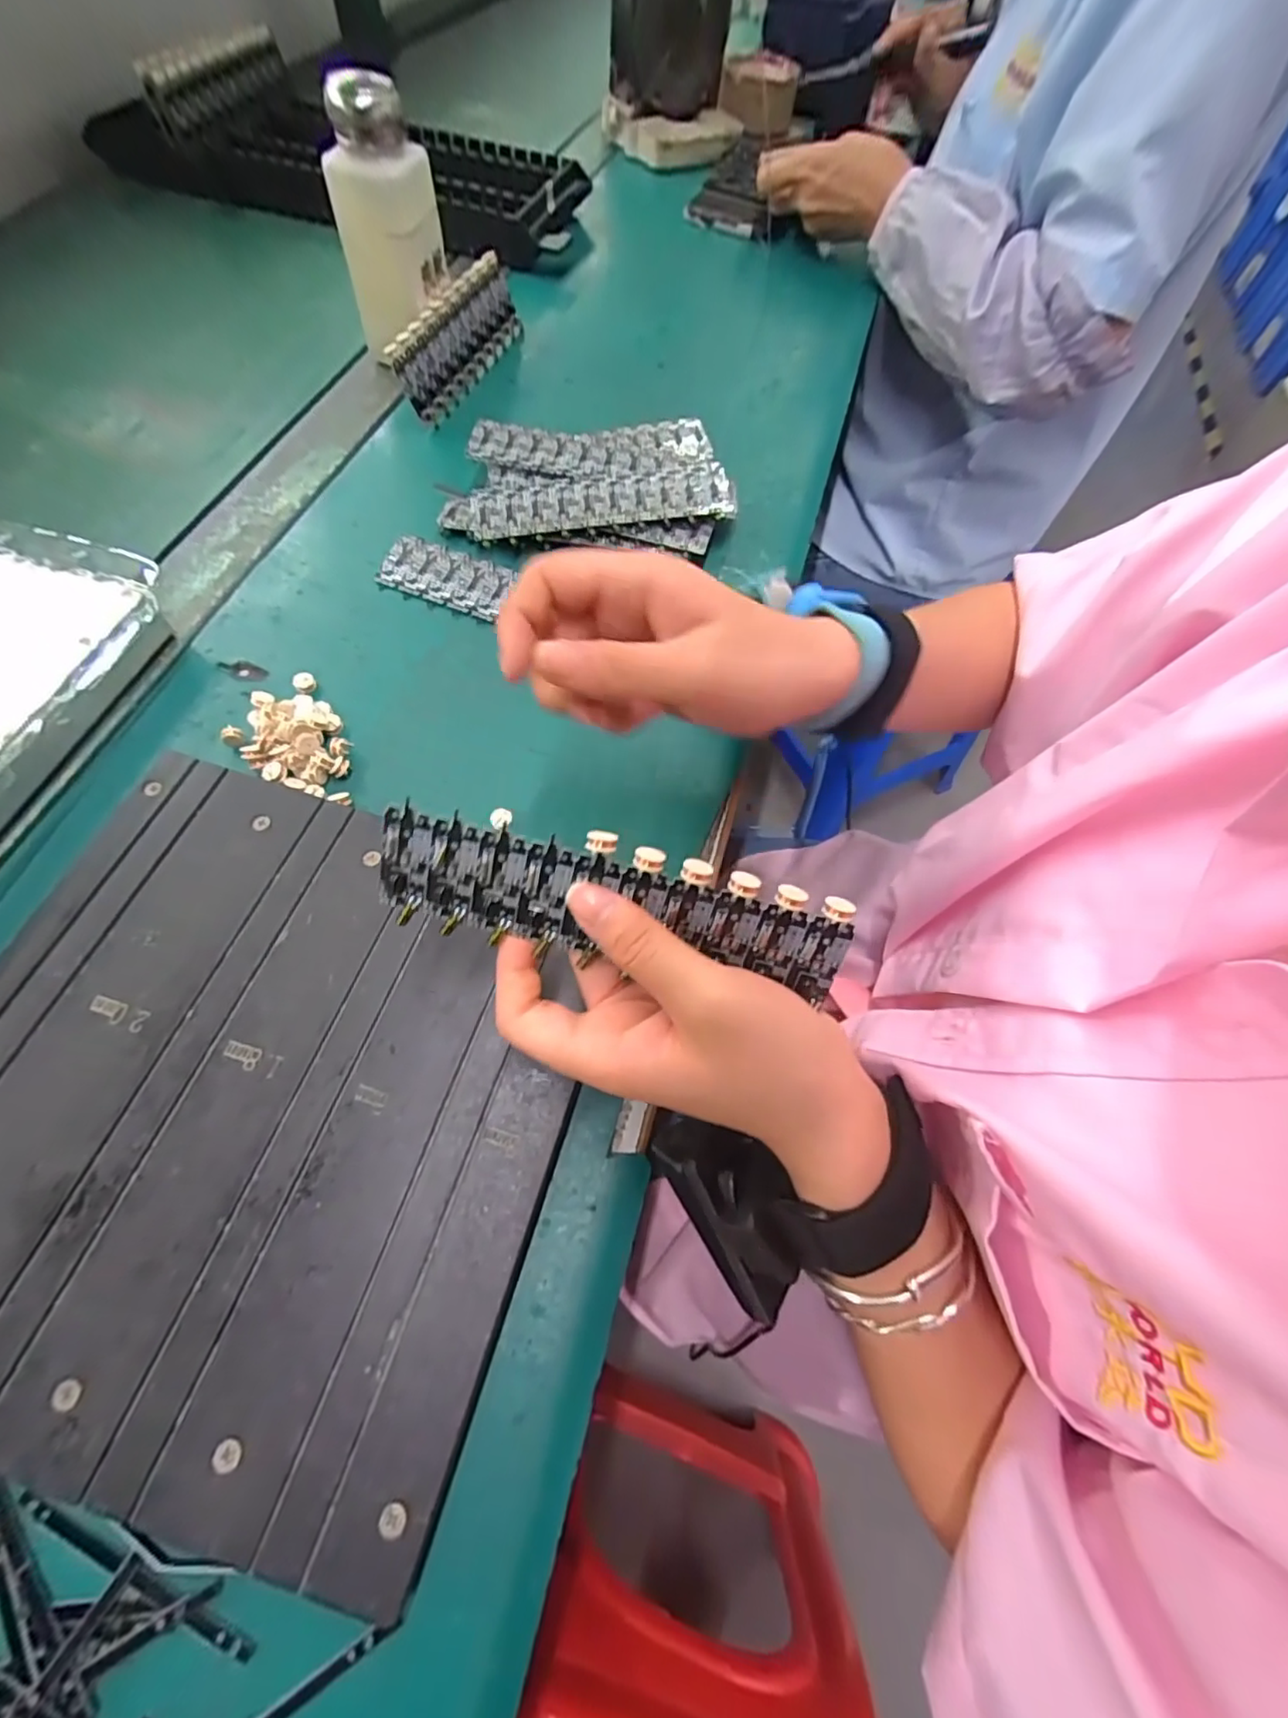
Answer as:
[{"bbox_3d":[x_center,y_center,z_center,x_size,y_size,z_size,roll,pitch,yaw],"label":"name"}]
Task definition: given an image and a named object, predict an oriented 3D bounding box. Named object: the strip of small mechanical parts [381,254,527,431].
[{"bbox_3d":[-0.127,-0.362,0.414,0.008,0.050,0.141,11,63,26],"label":"strip of small mechanical parts"}]

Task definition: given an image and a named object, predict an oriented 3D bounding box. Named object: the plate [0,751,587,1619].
[{"bbox_3d":[-0.145,0.081,0.220,0.226,0.014,0.219,0,65,-1],"label":"plate"}]

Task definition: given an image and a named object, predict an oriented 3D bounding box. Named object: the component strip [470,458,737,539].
[{"bbox_3d":[-0.025,-0.219,0.364,0.156,0.006,0.039,-8,76,-4],"label":"component strip"}]

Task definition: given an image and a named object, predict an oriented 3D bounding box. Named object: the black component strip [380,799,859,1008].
[{"bbox_3d":[-0.010,0.015,0.197,0.153,0.043,0.005,13,23,0],"label":"black component strip"}]

